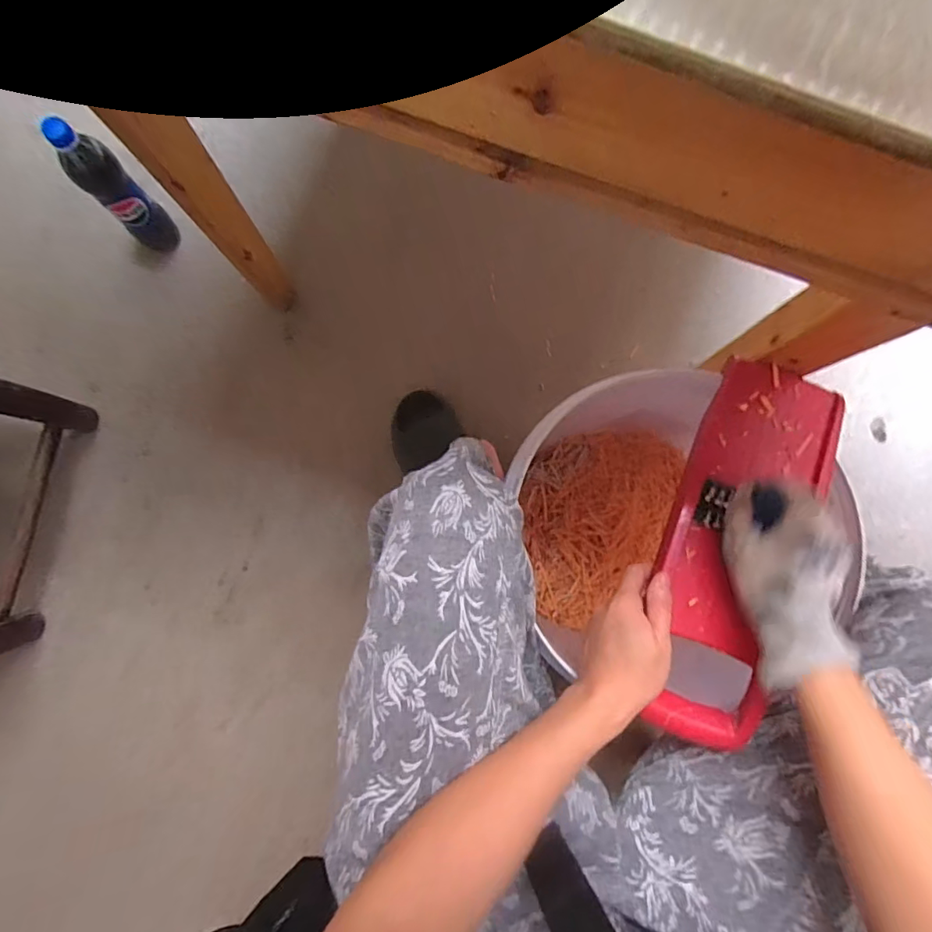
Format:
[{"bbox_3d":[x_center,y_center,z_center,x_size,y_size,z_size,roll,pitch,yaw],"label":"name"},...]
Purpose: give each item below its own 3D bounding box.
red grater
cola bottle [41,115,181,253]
[{"bbox_3d":[0.222,0.064,0.415,0.113,0.021,0.306,16,81,0],"label":"red grater"},{"bbox_3d":[-0.463,-0.364,0.692,0.052,0.216,0.058,43,86,2],"label":"cola bottle"}]

